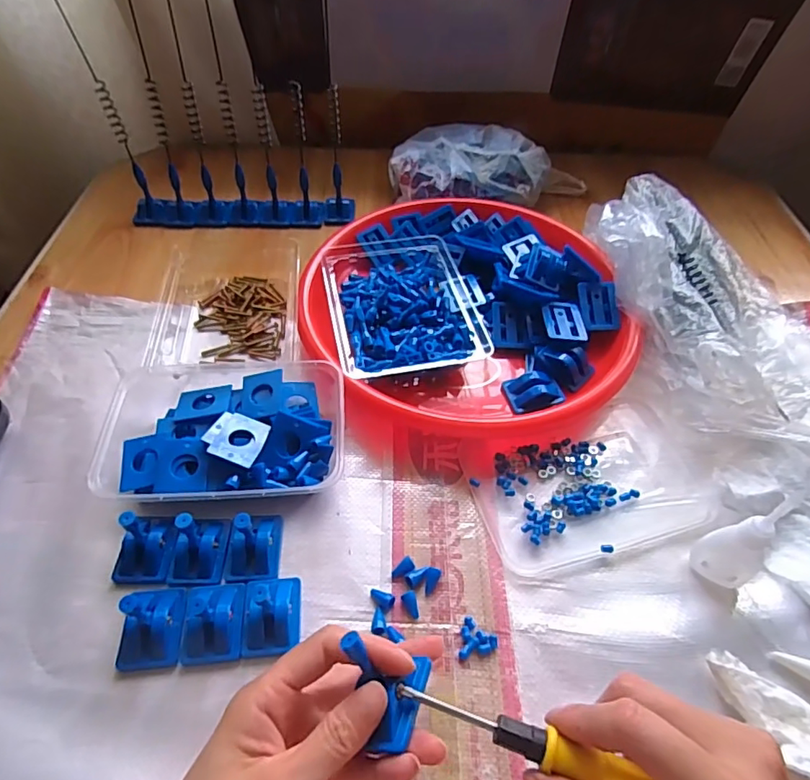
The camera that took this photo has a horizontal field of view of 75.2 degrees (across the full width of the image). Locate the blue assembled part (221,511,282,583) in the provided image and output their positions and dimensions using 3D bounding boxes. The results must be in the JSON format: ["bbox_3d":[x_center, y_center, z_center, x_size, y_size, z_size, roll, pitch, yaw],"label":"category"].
[{"bbox_3d":[-0.100,0.092,0.337,0.034,0.043,0.045,0,51,-3],"label":"blue assembled part"}]

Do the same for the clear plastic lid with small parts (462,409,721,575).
[{"bbox_3d":[0.133,0.068,0.385,0.160,0.009,0.102,-12,52,-12],"label":"clear plastic lid with small parts"}]

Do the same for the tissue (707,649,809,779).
[{"bbox_3d":[0.204,0.178,0.278,0.040,0.017,0.090,-21,33,-19],"label":"tissue"}]

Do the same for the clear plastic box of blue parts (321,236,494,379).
[{"bbox_3d":[-0.006,-0.084,0.487,0.128,0.028,0.191,-9,51,-9],"label":"clear plastic box of blue parts"}]

